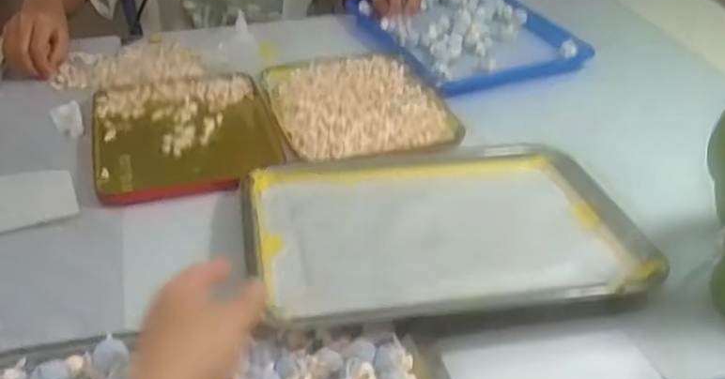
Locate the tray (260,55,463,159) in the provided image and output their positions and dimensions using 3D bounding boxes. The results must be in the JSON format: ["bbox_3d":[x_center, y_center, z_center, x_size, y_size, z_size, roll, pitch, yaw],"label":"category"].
[{"bbox_3d":[-0.008,-0.113,0.914,0.201,0.015,0.241,-10,36,-14],"label":"tray"}]

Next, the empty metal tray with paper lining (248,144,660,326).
[{"bbox_3d":[0.070,0.023,0.695,0.343,0.026,0.264,-5,35,-7],"label":"empty metal tray with paper lining"}]

